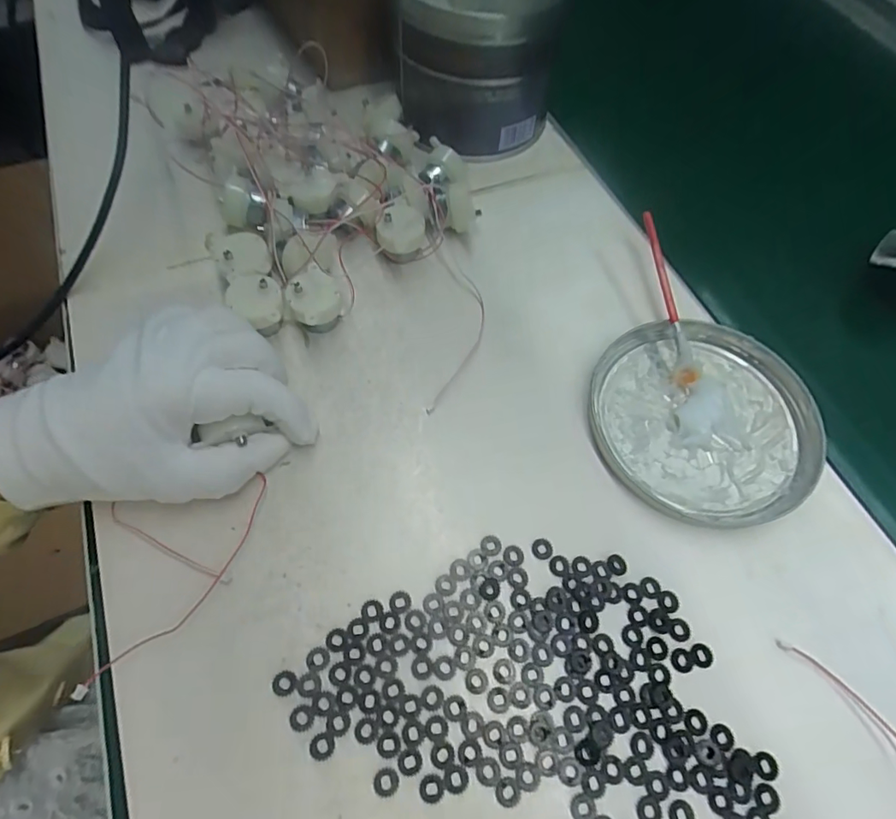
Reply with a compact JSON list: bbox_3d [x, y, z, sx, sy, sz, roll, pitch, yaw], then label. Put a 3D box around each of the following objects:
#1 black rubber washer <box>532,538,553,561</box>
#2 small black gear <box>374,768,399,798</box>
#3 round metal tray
[{"bbox_3d":[0.049,0.072,0.268,0.010,0.004,0.010,-6,62,-7],"label":"black rubber washer"},{"bbox_3d":[-0.026,0.156,0.218,0.011,0.004,0.010,-4,62,-5],"label":"small black gear"},{"bbox_3d":[0.151,0.004,0.308,0.126,0.014,0.130,1,62,-3],"label":"round metal tray"}]

